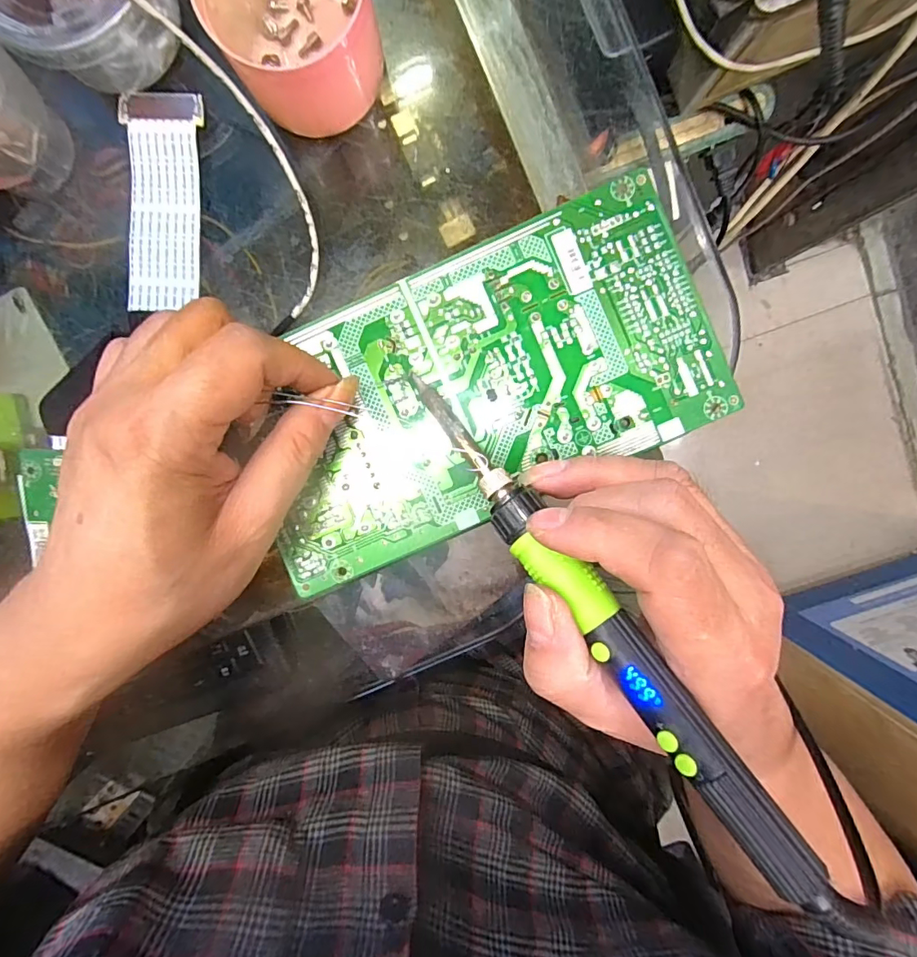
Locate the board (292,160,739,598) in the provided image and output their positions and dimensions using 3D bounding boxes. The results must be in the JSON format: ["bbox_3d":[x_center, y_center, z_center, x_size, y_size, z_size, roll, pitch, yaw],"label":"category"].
[{"bbox_3d":[0.009,-0.040,0.218,0.208,0.014,0.109,-23,96,4],"label":"board"}]

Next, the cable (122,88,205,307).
[{"bbox_3d":[-0.140,-0.130,0.234,0.035,0.006,0.097,4,94,-4],"label":"cable"}]

